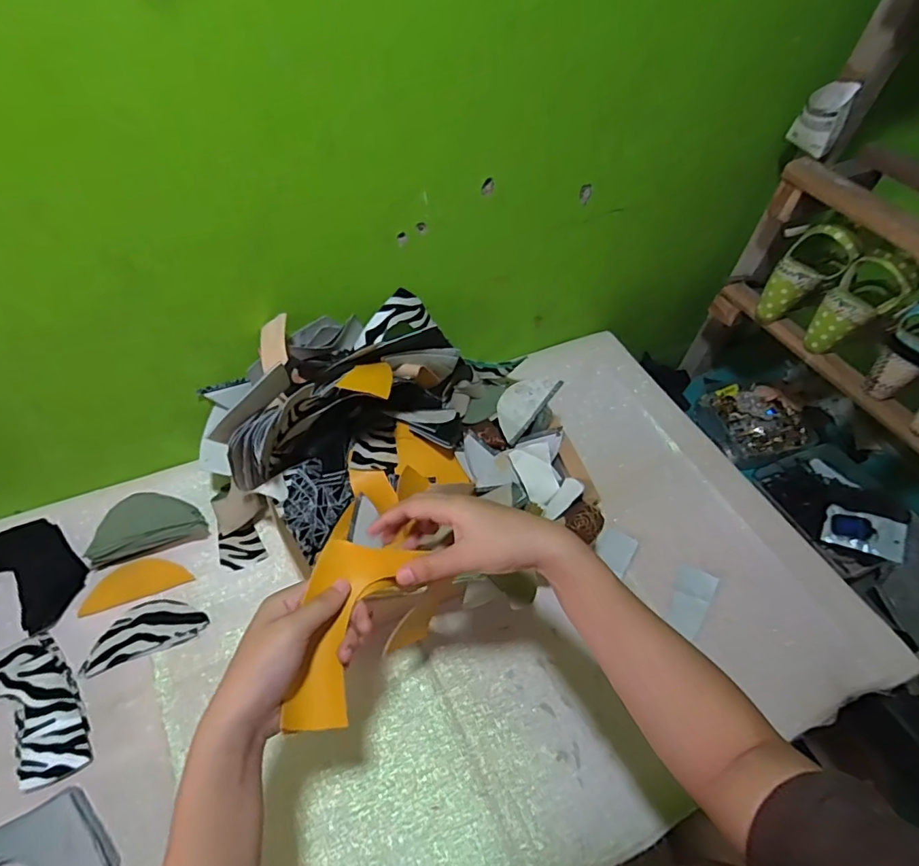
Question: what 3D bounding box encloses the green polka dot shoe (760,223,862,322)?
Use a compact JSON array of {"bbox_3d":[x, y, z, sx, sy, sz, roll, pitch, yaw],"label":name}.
[{"bbox_3d":[0.492,-0.231,0.760,0.069,0.148,0.081,2,44,-43],"label":"green polka dot shoe"}]

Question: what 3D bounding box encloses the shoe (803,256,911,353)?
[{"bbox_3d":[0.550,-0.176,0.721,0.085,0.131,0.077,-35,63,-29],"label":"shoe"}]

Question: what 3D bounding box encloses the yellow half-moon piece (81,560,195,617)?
[{"bbox_3d":[-0.371,0.170,0.598,0.110,0.006,0.046,-16,55,-18],"label":"yellow half-moon piece"}]

